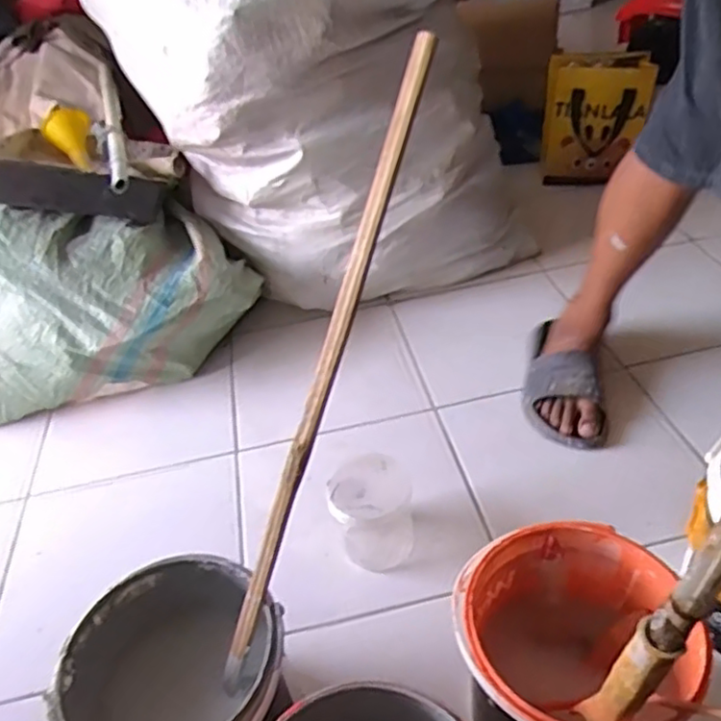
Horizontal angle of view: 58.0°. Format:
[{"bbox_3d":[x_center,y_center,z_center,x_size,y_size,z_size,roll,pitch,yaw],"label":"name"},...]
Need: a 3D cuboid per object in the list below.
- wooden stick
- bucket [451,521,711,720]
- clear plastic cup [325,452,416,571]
[{"bbox_3d":[-0.030,0.018,0.526,0.020,0.542,0.013,24,11,33],"label":"wooden stick"},{"bbox_3d":[0.174,0.272,0.571,0.170,0.168,0.181,-4,39,5],"label":"bucket"},{"bbox_3d":[0.013,0.183,0.774,0.089,0.098,0.091,22,48,32],"label":"clear plastic cup"}]

